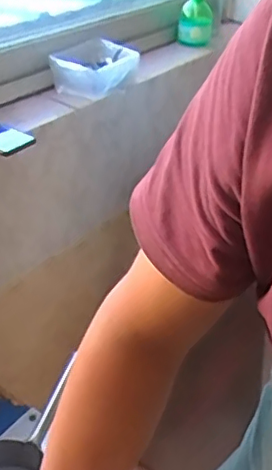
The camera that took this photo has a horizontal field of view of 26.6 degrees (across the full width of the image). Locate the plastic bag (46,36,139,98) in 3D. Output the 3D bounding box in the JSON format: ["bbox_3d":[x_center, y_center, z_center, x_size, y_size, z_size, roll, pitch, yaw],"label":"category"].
[{"bbox_3d":[-0.081,-0.350,1.204,0.132,0.061,0.185,21,37,21],"label":"plastic bag"}]

